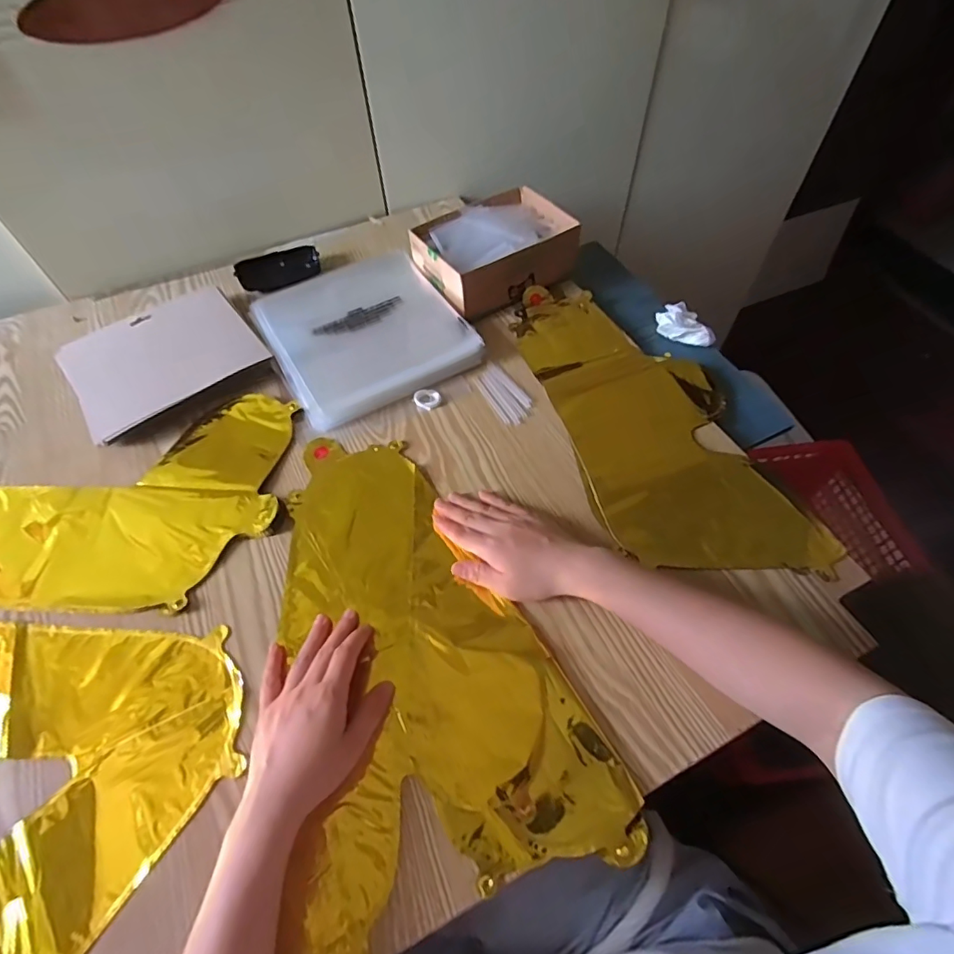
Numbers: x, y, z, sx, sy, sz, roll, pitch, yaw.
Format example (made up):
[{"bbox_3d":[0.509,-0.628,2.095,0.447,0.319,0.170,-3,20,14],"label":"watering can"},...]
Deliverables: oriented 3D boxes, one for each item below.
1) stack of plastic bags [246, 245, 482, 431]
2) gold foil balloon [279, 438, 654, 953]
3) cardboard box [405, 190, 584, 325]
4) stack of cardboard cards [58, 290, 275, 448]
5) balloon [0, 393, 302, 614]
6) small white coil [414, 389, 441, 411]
[{"bbox_3d":[-0.137,-0.175,0.618,0.210,0.030,0.219,-29,61,-16],"label":"stack of plastic bags"},{"bbox_3d":[-0.073,0.136,0.436,0.232,0.014,0.412,-22,59,-12],"label":"gold foil balloon"},{"bbox_3d":[0.023,-0.291,0.656,0.192,0.068,0.138,-29,61,-16],"label":"cardboard box"},{"bbox_3d":[-0.363,-0.139,0.594,0.195,0.027,0.139,-34,62,-19],"label":"stack of cardboard cards"},{"bbox_3d":[-0.393,0.018,0.507,0.389,0.009,0.230,-2,57,1],"label":"balloon"},{"bbox_3d":[-0.055,-0.088,0.567,0.027,0.006,0.025,-1,57,1],"label":"small white coil"}]

